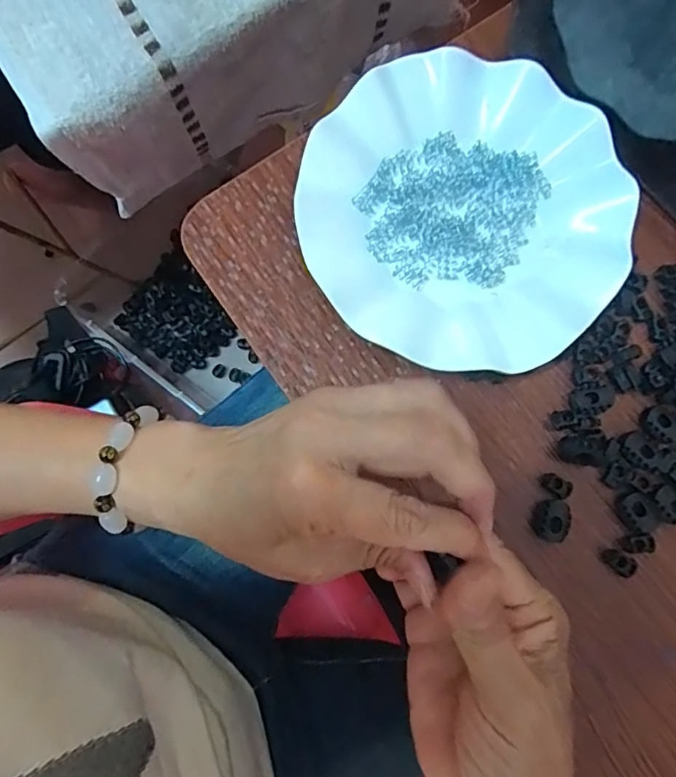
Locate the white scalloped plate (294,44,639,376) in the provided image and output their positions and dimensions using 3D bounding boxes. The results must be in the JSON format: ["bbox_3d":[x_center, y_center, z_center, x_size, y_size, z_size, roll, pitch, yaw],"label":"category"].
[{"bbox_3d":[0.070,-0.099,0.306,0.176,0.034,0.179,0,79,1],"label":"white scalloped plate"}]

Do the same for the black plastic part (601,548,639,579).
[{"bbox_3d":[0.151,0.093,0.283,0.016,0.008,0.011,36,82,8],"label":"black plastic part"}]

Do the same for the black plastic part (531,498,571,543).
[{"bbox_3d":[0.116,0.072,0.286,0.019,0.011,0.023,21,80,5],"label":"black plastic part"}]

